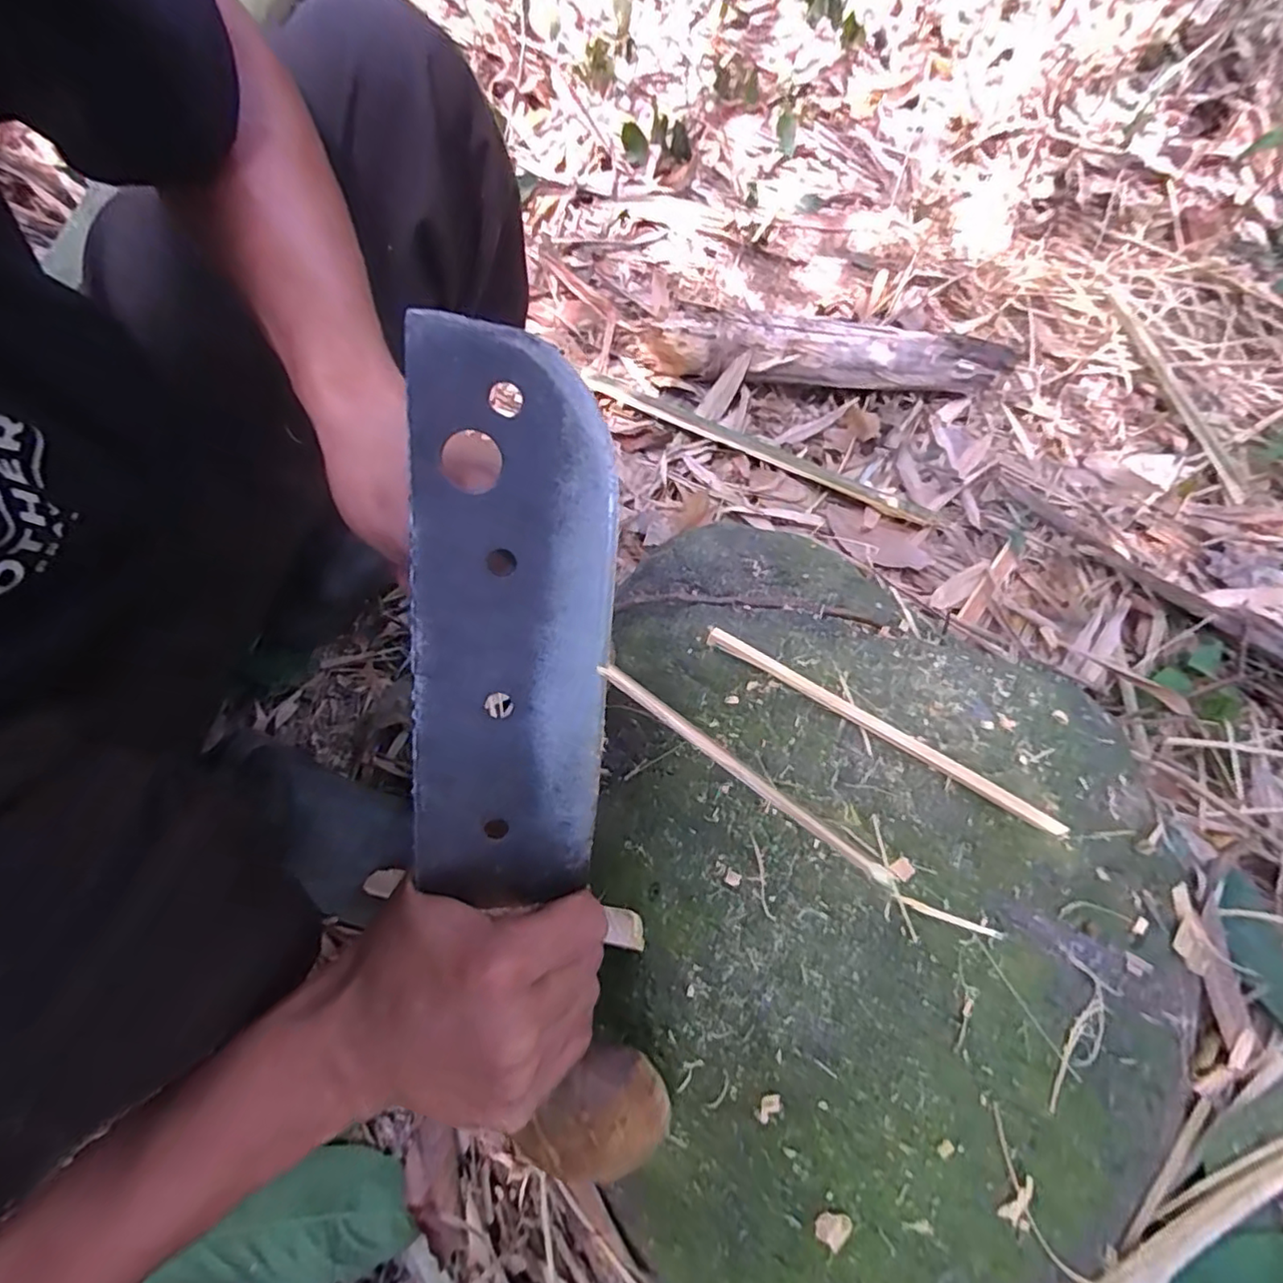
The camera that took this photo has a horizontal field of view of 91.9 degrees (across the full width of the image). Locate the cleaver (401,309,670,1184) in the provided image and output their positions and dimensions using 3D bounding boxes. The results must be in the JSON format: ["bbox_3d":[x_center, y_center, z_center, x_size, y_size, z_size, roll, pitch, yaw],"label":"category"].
[{"bbox_3d":[-0.045,0.070,0.245,0.081,0.020,0.351,-3,106,0],"label":"cleaver"}]

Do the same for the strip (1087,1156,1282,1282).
[{"bbox_3d":[0.303,0.326,0.340,0.222,0.014,0.021,-5,73,-21],"label":"strip"}]

